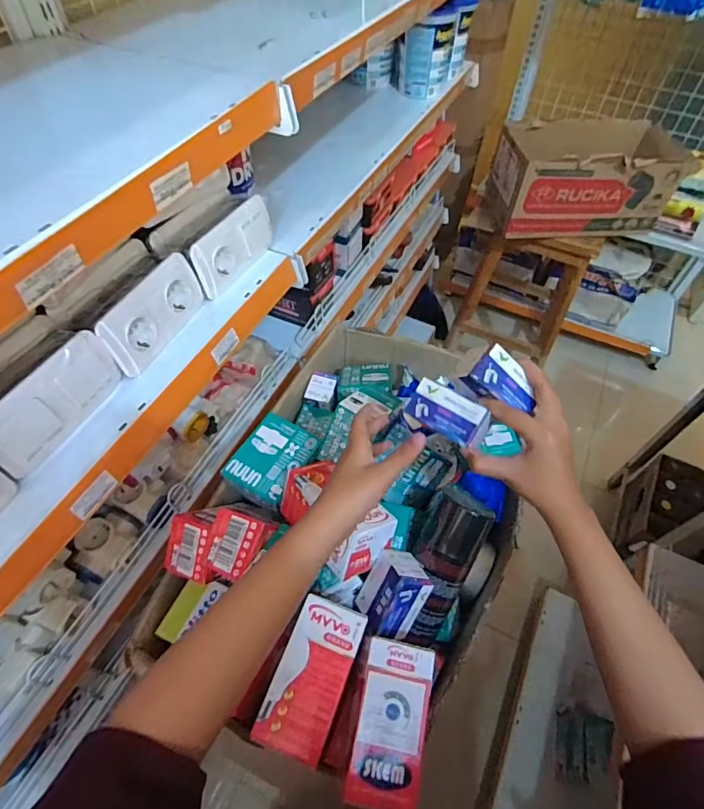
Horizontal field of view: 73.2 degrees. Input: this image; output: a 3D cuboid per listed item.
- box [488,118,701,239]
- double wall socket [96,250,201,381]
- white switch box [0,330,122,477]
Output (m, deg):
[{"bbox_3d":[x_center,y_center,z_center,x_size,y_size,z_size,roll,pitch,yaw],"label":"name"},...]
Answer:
[{"bbox_3d":[0.657,-0.647,1.363,0.466,0.233,0.247,-4,54,-6],"label":"box"},{"bbox_3d":[-0.241,-0.109,0.568,0.026,0.078,0.149,10,52,25],"label":"double wall socket"},{"bbox_3d":[-0.300,-0.003,0.479,0.024,0.066,0.145,22,56,13],"label":"white switch box"}]

